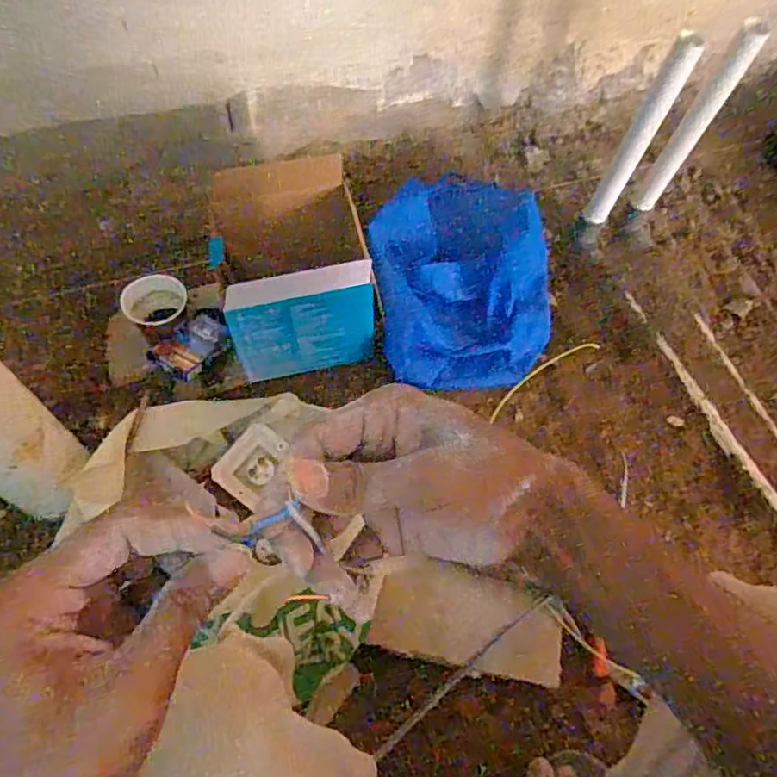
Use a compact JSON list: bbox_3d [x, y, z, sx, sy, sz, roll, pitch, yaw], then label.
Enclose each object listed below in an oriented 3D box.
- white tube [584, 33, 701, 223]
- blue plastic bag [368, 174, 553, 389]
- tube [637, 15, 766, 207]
[{"bbox_3d":[0.323,-0.322,0.770,0.037,0.277,0.029,28,65,11],"label":"white tube"},{"bbox_3d":[0.112,-0.154,0.824,0.252,0.144,0.276,-9,64,-8],"label":"blue plastic bag"},{"bbox_3d":[0.400,-0.342,0.775,0.031,0.272,0.030,24,64,8],"label":"tube"}]

